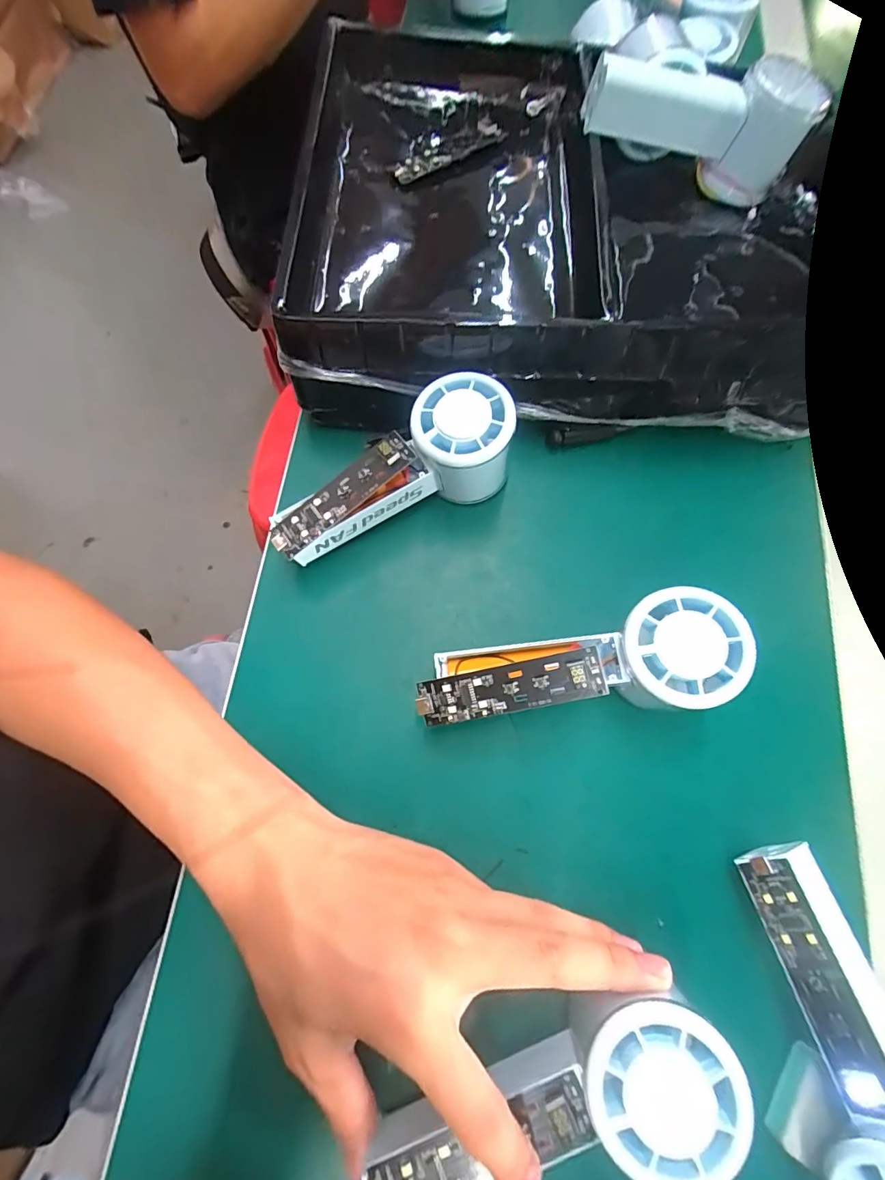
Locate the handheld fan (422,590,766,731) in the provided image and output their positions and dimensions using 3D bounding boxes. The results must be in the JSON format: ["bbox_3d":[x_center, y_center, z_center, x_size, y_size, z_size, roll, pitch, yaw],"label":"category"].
[{"bbox_3d":[0.066,0.046,0.254,0.155,0.065,0.053,-13,72,-4],"label":"handheld fan"}]

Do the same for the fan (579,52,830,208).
[{"bbox_3d":[0.167,-0.308,0.320,0.146,0.060,0.043,8,74,3],"label":"fan"}]

